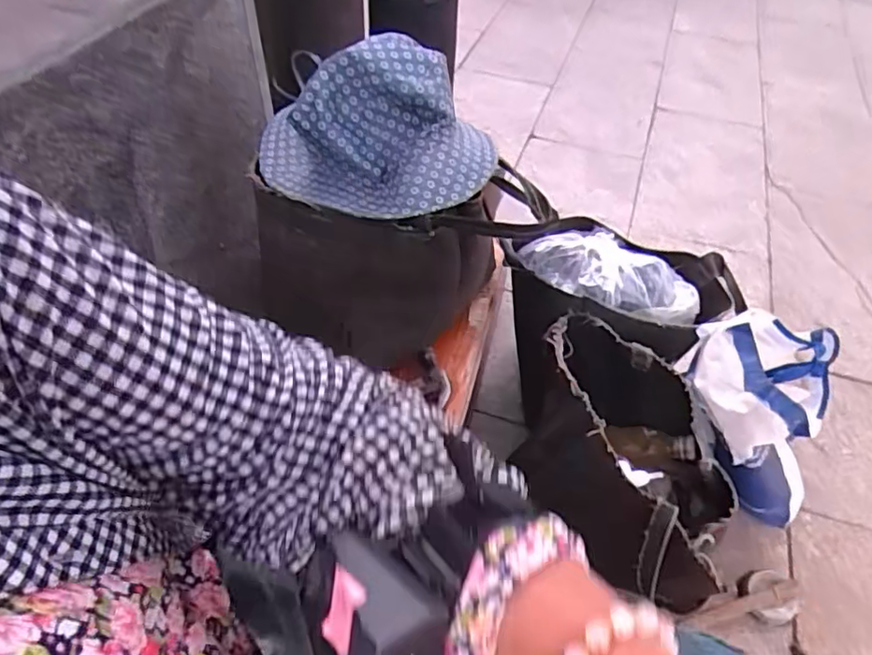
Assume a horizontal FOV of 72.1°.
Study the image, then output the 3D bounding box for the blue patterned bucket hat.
[{"bbox_3d":[-0.065,-0.227,0.700,0.282,0.130,0.227,-7,48,-9],"label":"blue patterned bucket hat"}]

